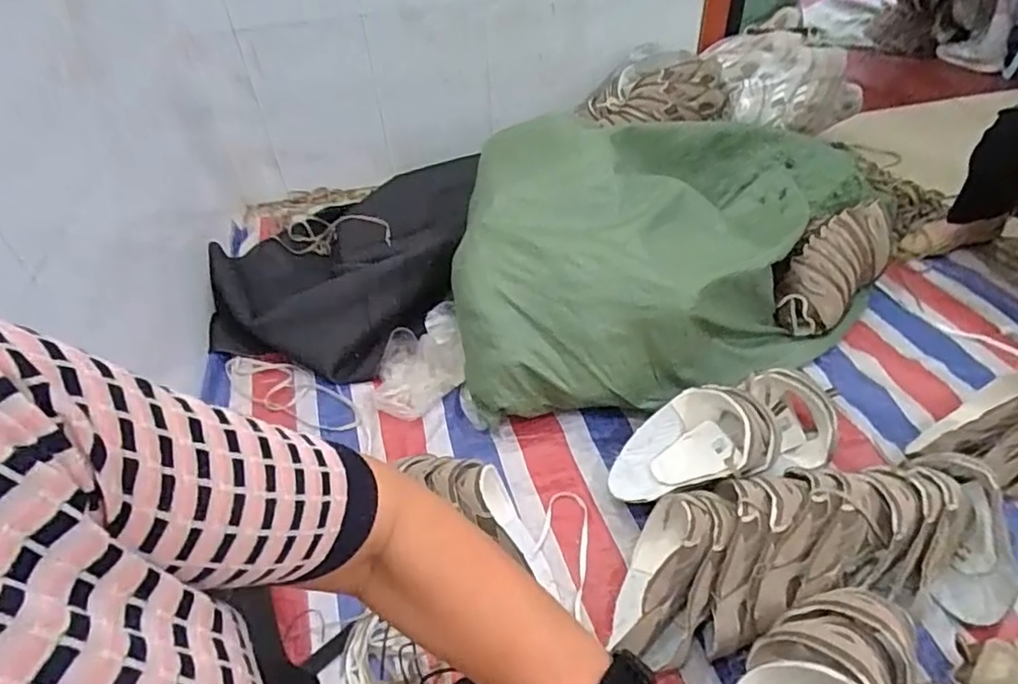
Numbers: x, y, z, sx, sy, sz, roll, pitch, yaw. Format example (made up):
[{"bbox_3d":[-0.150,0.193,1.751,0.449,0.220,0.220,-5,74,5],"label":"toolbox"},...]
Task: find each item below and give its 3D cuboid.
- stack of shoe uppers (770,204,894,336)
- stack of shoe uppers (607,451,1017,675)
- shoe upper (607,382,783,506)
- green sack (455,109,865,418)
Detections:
[{"bbox_3d":[0.663,-0.150,1.255,0.319,0.139,0.135,-34,50,-28],"label":"stack of shoe uppers"},{"bbox_3d":[0.425,0.284,0.841,0.525,0.160,0.213,-5,43,-2],"label":"stack of shoe uppers"},{"bbox_3d":[0.289,0.173,0.974,0.264,0.096,0.151,-33,53,19],"label":"shoe upper"},{"bbox_3d":[0.366,-0.229,1.216,0.992,0.292,0.578,-13,44,-10],"label":"green sack"}]

